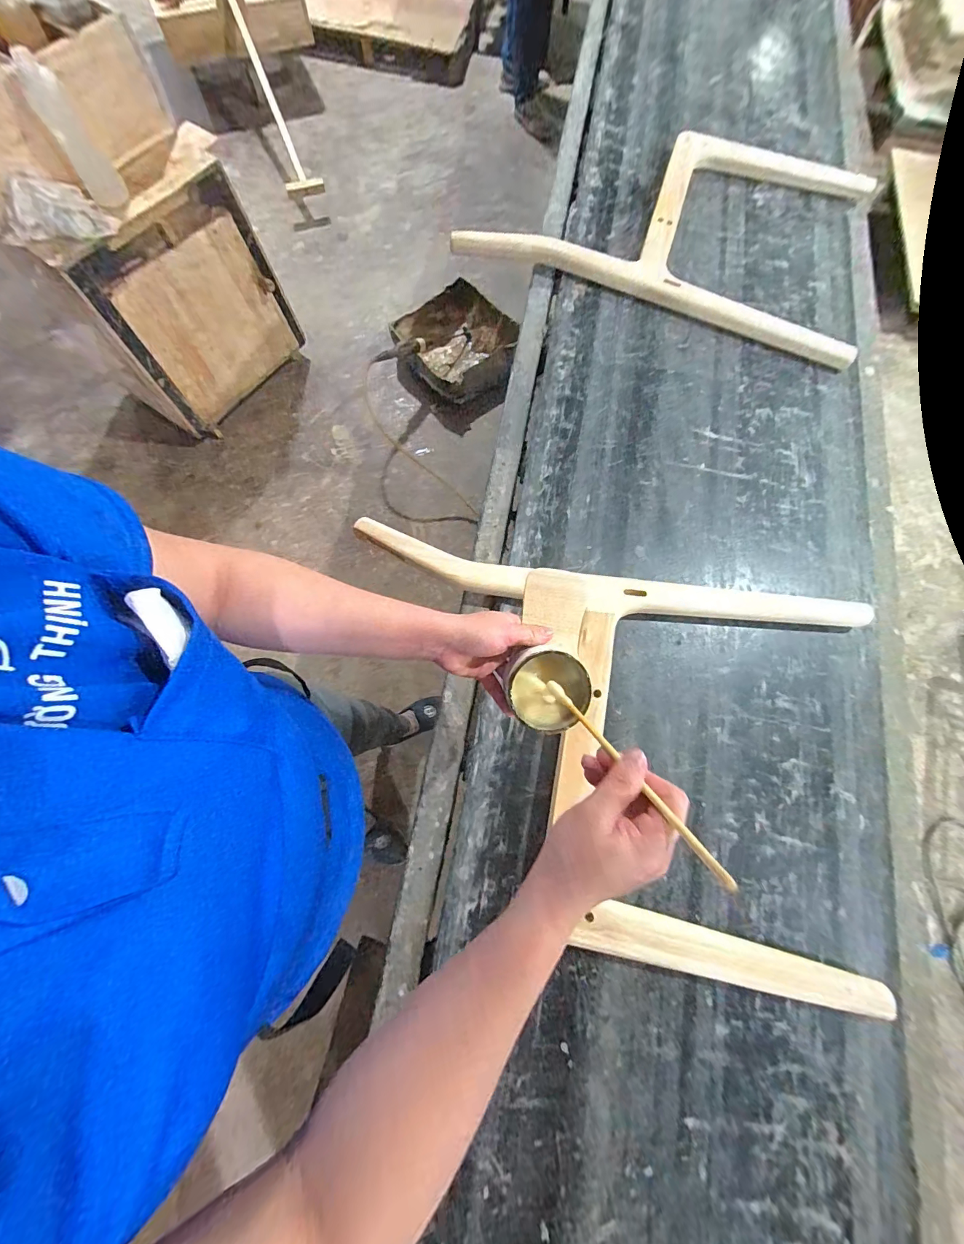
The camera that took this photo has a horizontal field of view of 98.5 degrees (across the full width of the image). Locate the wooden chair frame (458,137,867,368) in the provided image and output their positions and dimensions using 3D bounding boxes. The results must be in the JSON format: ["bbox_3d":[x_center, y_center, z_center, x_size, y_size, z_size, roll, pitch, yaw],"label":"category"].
[{"bbox_3d":[0.432,-0.843,0.856,0.720,0.041,0.564,21,75,5],"label":"wooden chair frame"}]

